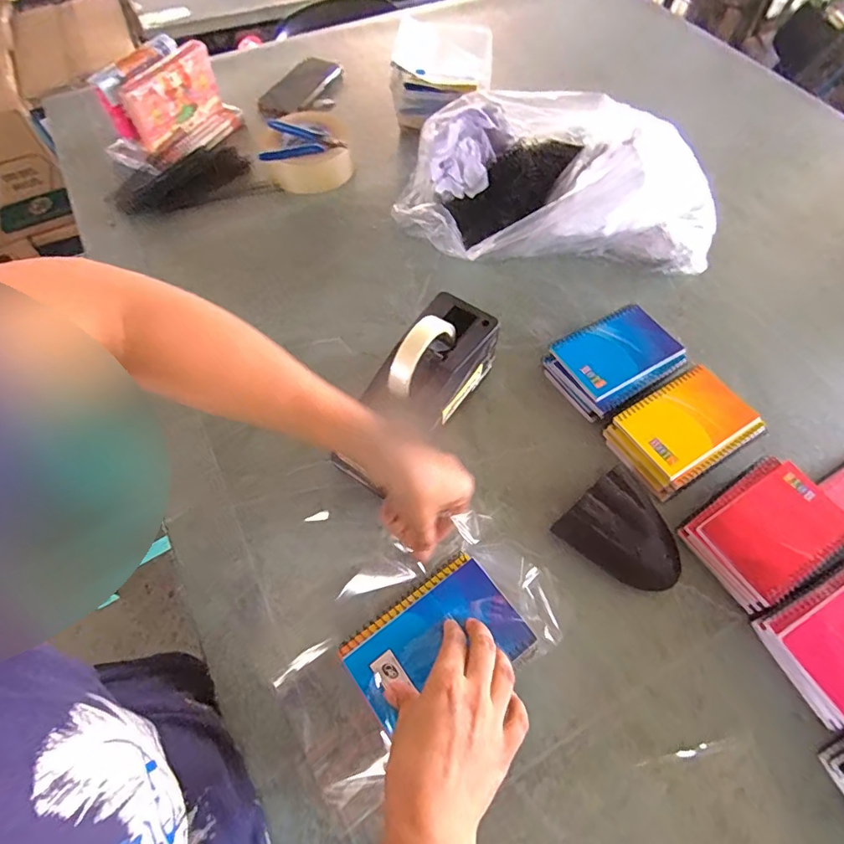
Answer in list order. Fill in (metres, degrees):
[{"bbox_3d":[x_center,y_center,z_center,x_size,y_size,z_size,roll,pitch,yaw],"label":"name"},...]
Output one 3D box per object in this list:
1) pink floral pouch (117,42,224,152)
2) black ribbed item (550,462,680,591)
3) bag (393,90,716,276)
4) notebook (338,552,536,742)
[{"bbox_3d":[-0.371,-0.484,0.735,0.042,0.096,0.159,31,65,16],"label":"pink floral pouch"},{"bbox_3d":[0.194,0.106,0.457,0.092,0.032,0.102,-38,68,-20],"label":"black ribbed item"},{"bbox_3d":[0.184,-0.319,0.639,0.423,0.133,0.230,7,61,3],"label":"bag"},{"bbox_3d":[0.011,0.174,0.379,0.129,0.016,0.091,-32,66,-17],"label":"notebook"}]

